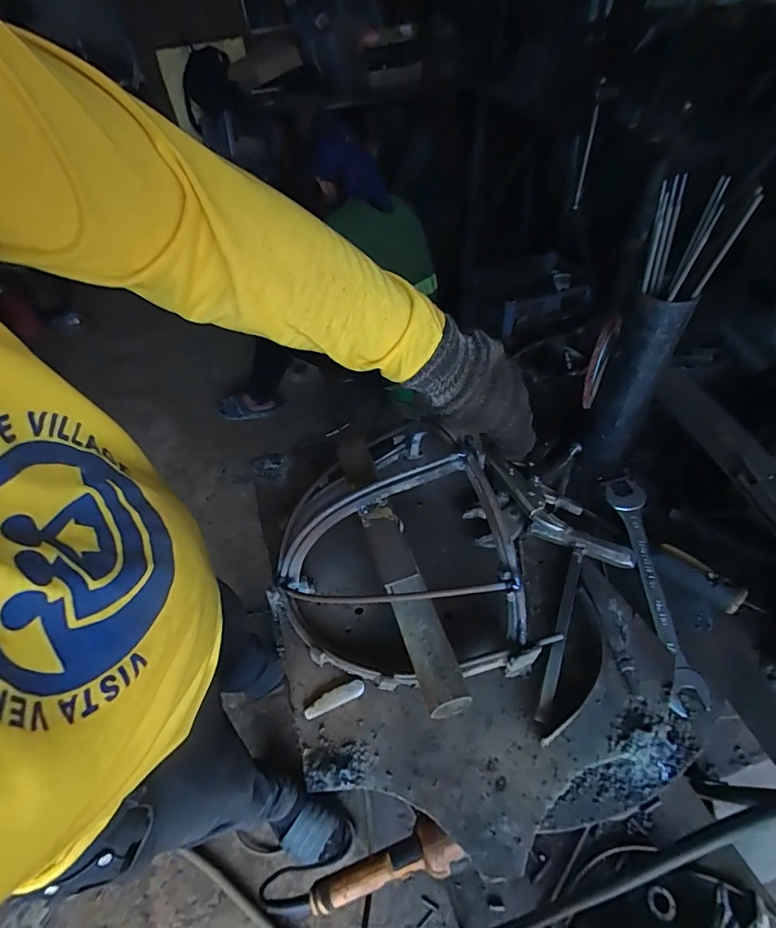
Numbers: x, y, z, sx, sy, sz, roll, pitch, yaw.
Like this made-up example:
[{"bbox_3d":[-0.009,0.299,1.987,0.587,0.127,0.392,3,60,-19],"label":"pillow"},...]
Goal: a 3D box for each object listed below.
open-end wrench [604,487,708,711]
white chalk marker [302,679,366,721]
[{"bbox_3d":[0.241,0.110,0.424,0.037,0.011,0.208,5,55,-4],"label":"open-end wrench"},{"bbox_3d":[-0.042,0.183,0.361,0.048,0.005,0.012,-21,50,-12],"label":"white chalk marker"}]

